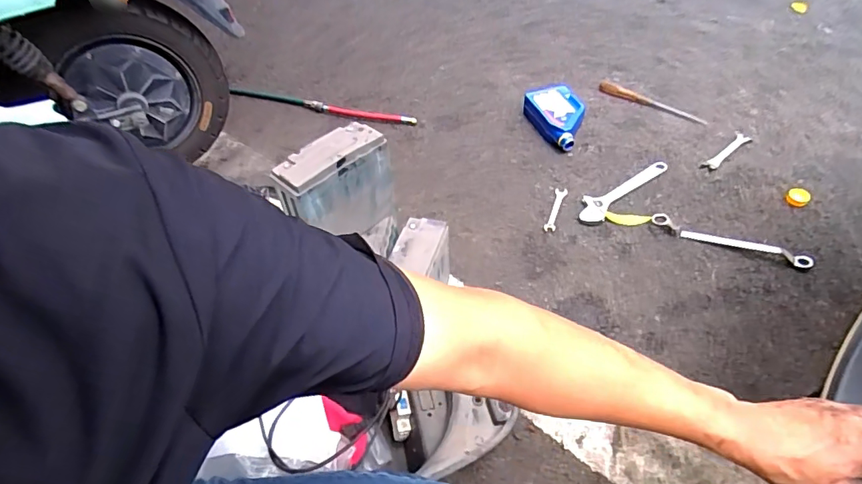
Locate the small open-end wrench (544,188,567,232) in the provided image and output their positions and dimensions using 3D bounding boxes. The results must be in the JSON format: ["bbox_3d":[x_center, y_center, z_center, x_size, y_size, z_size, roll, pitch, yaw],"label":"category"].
[{"bbox_3d":[0.285,-0.076,1.106,0.027,0.009,0.134,14,51,17],"label":"small open-end wrench"}]

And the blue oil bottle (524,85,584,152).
[{"bbox_3d":[0.344,-0.340,1.294,0.132,0.069,0.213,-20,50,-12],"label":"blue oil bottle"}]

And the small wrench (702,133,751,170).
[{"bbox_3d":[0.738,-0.228,1.204,0.167,0.006,0.036,-33,54,-22],"label":"small wrench"}]

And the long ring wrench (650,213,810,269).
[{"bbox_3d":[0.620,-0.005,1.007,0.302,0.020,0.038,18,53,20],"label":"long ring wrench"}]

